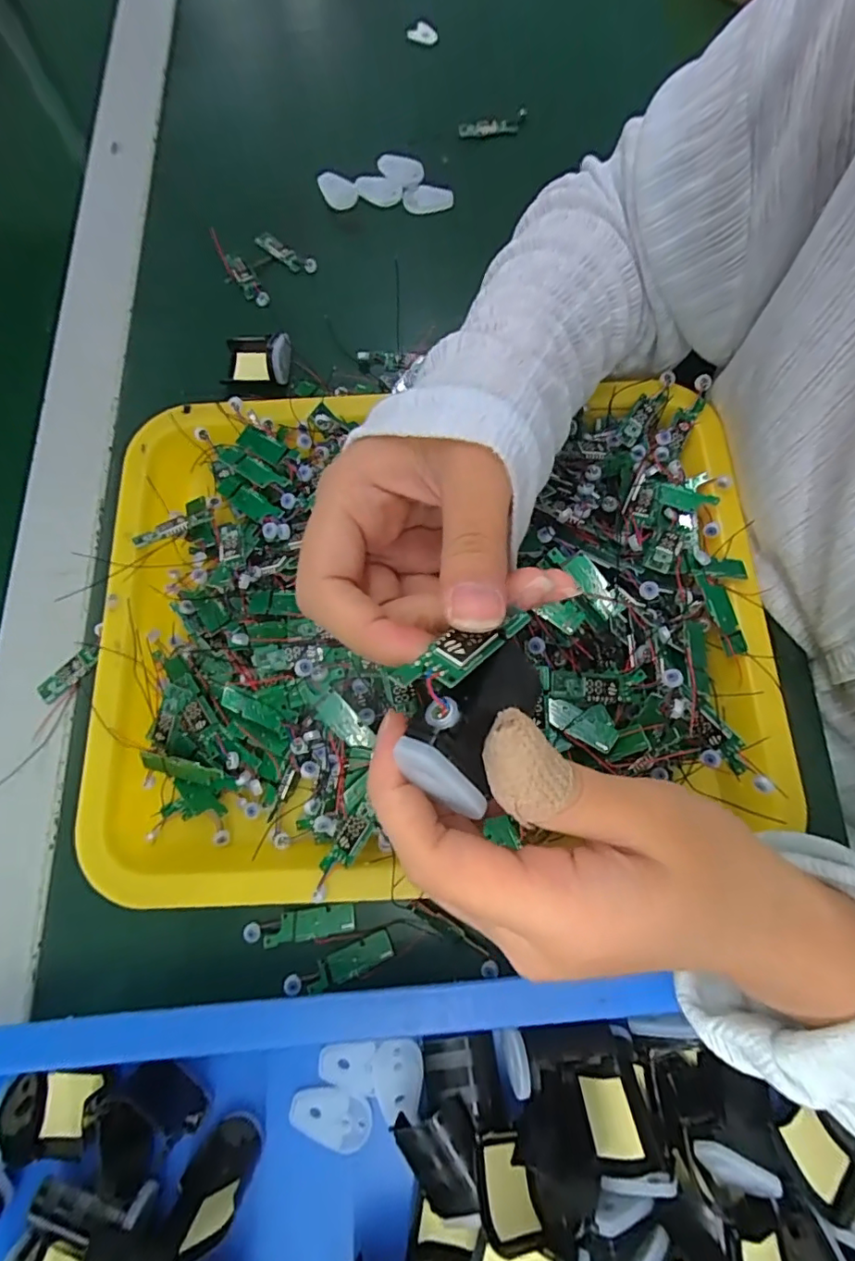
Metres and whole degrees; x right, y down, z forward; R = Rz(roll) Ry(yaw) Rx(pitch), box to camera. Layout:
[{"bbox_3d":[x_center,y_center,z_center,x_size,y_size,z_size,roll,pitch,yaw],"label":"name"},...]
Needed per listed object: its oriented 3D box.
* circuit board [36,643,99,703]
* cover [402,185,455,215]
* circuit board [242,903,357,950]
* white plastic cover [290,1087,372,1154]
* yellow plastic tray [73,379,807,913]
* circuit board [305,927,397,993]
[{"bbox_3d":[-0.195,0.023,0.291,0.039,0.004,0.012,-44,85,-5],"label":"circuit board"},{"bbox_3d":[0.001,-0.308,0.381,0.036,0.008,0.017,5,74,3],"label":"cover"},{"bbox_3d":[-0.062,0.142,0.257,0.053,0.005,0.013,-11,74,-1],"label":"circuit board"},{"bbox_3d":[-0.042,0.212,0.230,0.034,0.004,0.020,7,74,4],"label":"white plastic cover"},{"bbox_3d":[-0.006,-0.009,0.271,0.341,0.051,0.259,-4,74,0],"label":"yellow plastic tray"},{"bbox_3d":[-0.037,0.157,0.253,0.042,0.006,0.013,-22,74,-5],"label":"circuit board"}]

